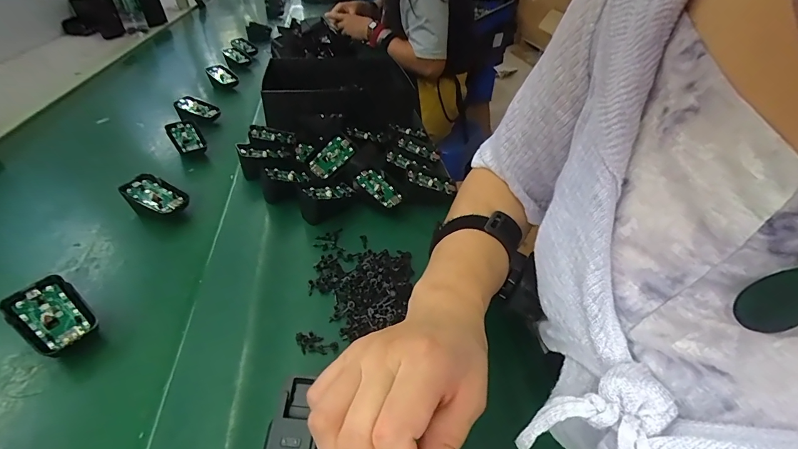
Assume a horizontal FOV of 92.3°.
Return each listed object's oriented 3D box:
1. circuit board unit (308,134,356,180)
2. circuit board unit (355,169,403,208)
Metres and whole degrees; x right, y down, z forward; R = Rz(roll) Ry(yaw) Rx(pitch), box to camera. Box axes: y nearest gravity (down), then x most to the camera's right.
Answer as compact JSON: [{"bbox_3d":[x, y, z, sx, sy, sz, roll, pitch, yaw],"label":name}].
[{"bbox_3d":[-0.090,-0.089,0.511,0.066,0.007,0.034,-44,94,-18],"label":"circuit board unit"},{"bbox_3d":[-0.025,-0.046,0.484,0.064,0.005,0.031,41,52,15],"label":"circuit board unit"}]

